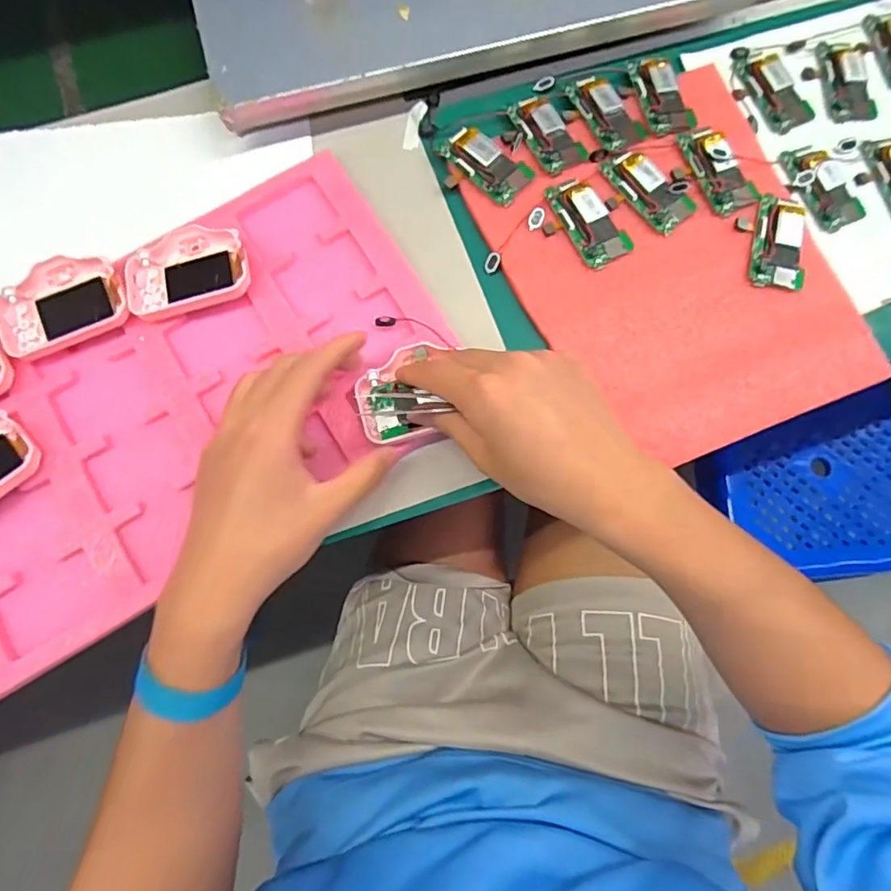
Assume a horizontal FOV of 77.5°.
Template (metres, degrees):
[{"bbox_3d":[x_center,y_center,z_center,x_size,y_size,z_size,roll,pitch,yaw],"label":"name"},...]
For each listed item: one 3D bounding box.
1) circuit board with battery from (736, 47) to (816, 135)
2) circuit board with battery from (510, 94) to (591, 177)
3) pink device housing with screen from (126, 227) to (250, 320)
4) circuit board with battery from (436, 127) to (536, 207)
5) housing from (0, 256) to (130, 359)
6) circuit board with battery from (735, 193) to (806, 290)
[{"bbox_3d":[0.262,-0.285,0.441,0.041,0.004,0.071,-25,78,-6],"label":"circuit board with battery"},{"bbox_3d":[0.077,-0.240,0.424,0.036,0.005,0.067,-27,78,-6],"label":"circuit board with battery"},{"bbox_3d":[-0.181,-0.124,0.393,0.084,0.019,0.059,-12,77,-3],"label":"pink device housing with screen"},{"bbox_3d":[0.024,-0.211,0.419,0.075,0.012,0.045,38,80,8],"label":"circuit board with battery"},{"bbox_3d":[-0.266,-0.100,0.387,0.083,0.018,0.060,-23,78,-5],"label":"housing"},{"bbox_3d":[0.238,-0.150,0.405,0.044,0.012,0.072,7,77,2],"label":"circuit board with battery"}]

